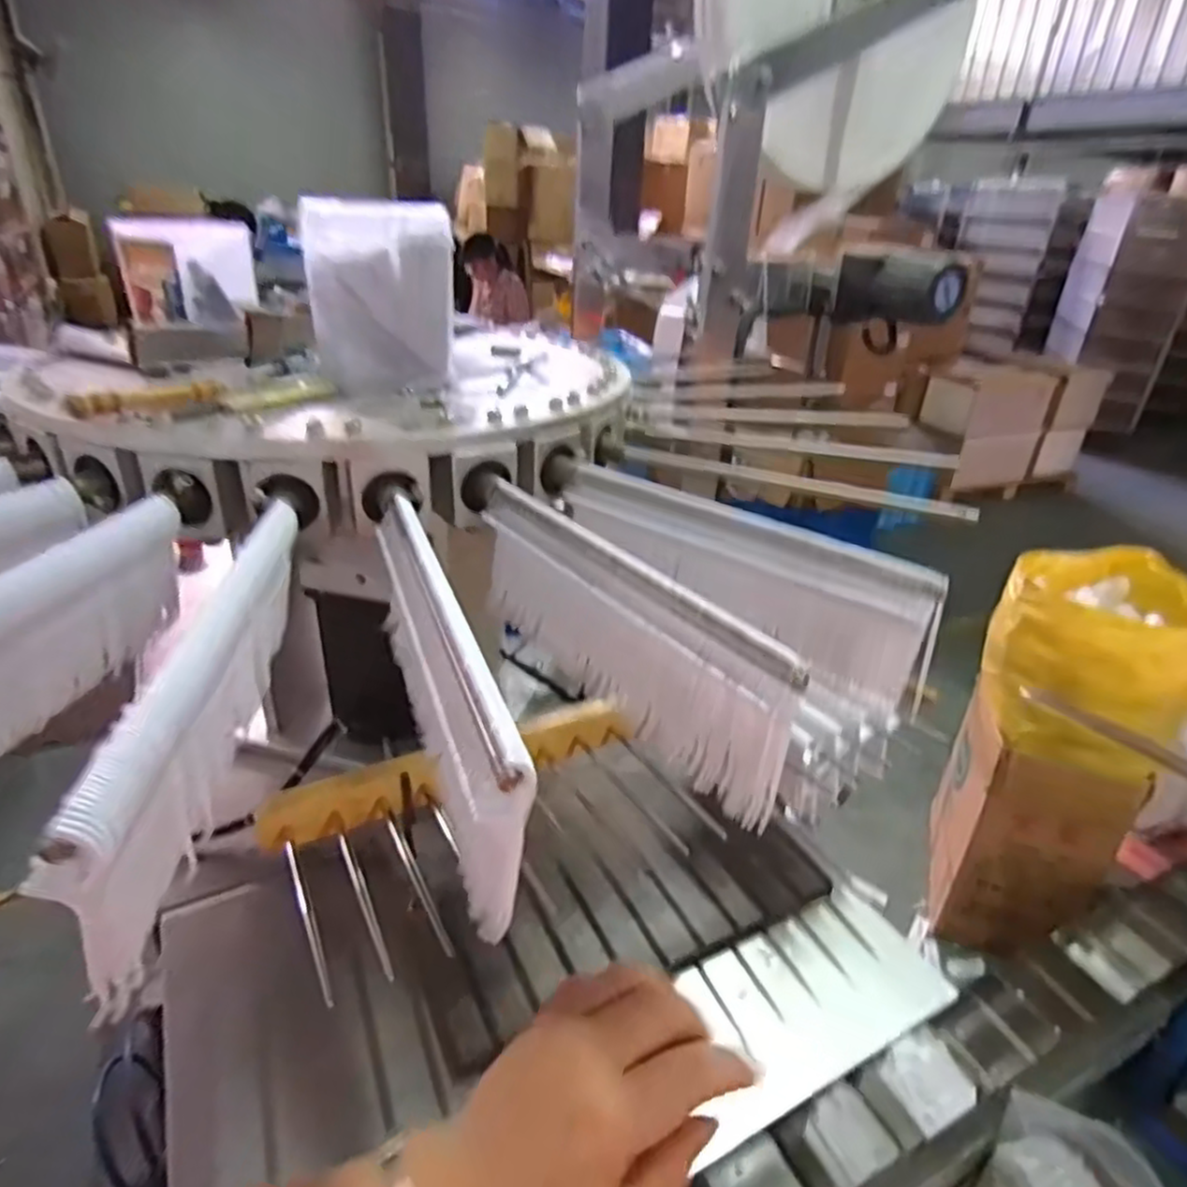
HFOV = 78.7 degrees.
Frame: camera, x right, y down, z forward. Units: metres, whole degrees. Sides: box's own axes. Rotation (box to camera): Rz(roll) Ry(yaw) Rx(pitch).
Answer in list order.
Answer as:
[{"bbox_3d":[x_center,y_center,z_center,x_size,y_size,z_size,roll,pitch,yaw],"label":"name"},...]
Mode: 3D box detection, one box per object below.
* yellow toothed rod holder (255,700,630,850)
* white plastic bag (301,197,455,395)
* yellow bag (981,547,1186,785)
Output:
[{"bbox_3d":[-0.089,0.114,0.483,0.248,0.027,0.016,-11,32,-24],"label":"yellow toothed rod holder"},{"bbox_3d":[-0.128,-0.181,0.445,0.084,0.104,0.024,-9,31,-21],"label":"white plastic bag"},{"bbox_3d":[1.034,0.111,1.488,0.369,0.288,0.443,23,34,30],"label":"yellow bag"}]

